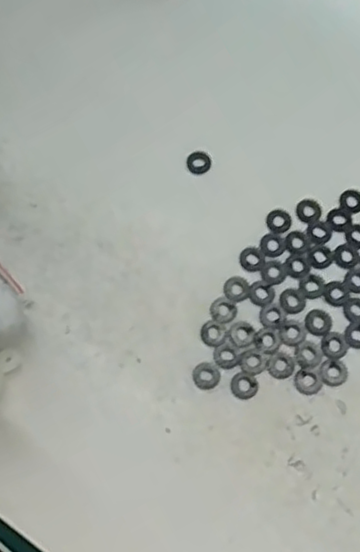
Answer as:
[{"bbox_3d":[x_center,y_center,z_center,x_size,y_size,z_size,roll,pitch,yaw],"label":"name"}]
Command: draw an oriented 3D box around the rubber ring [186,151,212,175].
[{"bbox_3d":[0.008,-0.049,0.292,0.010,0.004,0.010,2,72,3],"label":"rubber ring"}]

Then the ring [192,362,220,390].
[{"bbox_3d":[0.010,0.038,0.264,0.010,0.004,0.010,-1,72,2],"label":"ring"}]

